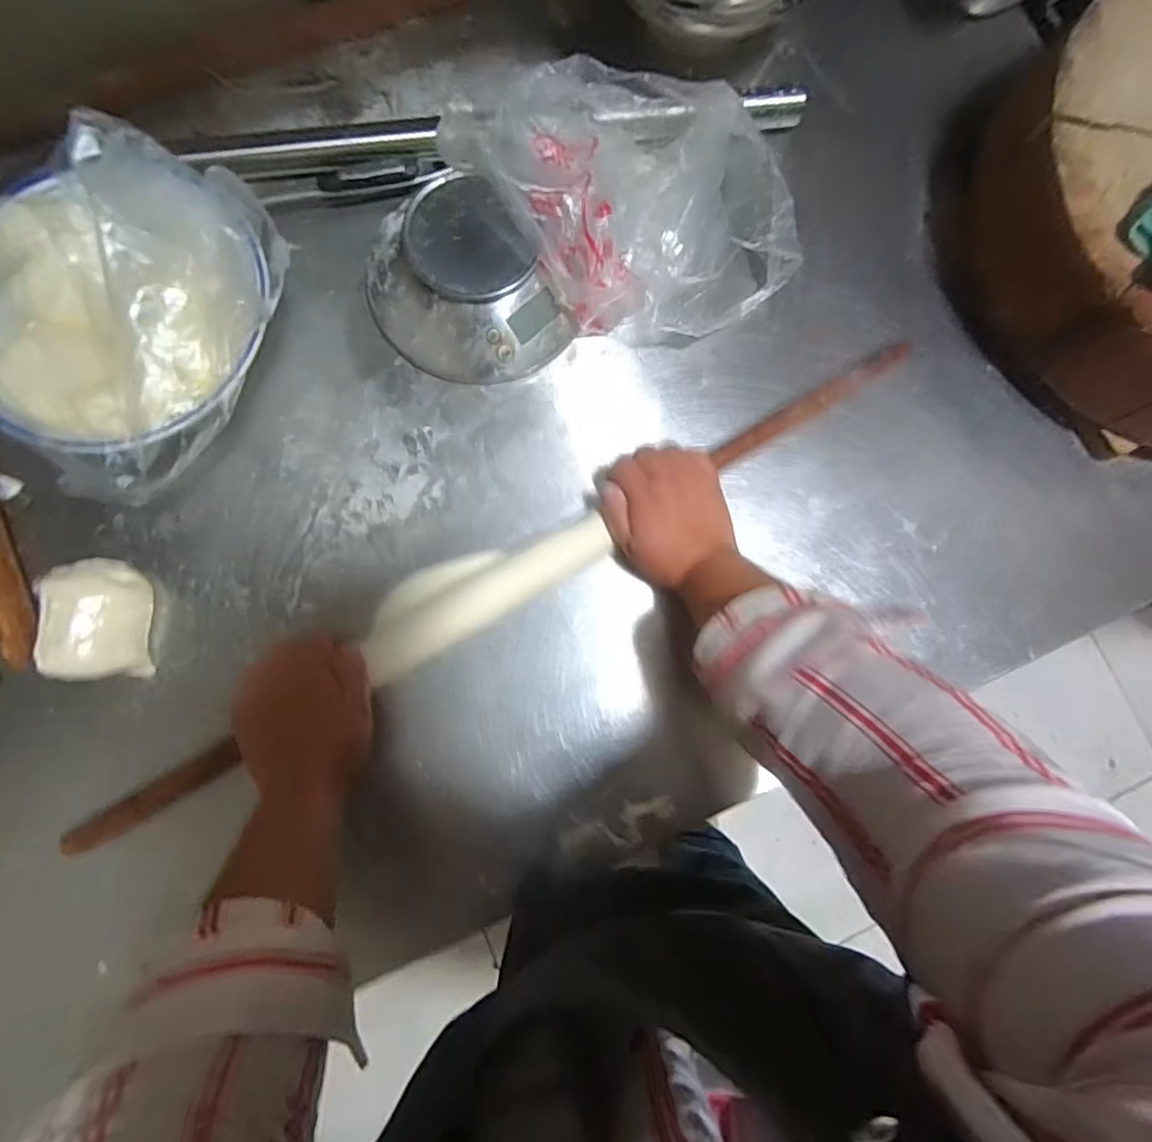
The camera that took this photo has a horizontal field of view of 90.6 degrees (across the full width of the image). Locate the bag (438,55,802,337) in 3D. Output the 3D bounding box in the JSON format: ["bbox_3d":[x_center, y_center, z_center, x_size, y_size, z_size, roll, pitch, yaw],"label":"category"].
[{"bbox_3d":[0.054,-0.316,0.487,0.219,0.080,0.253,-39,86,-7],"label":"bag"}]

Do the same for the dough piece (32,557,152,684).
[{"bbox_3d":[-0.373,0.037,0.445,0.058,0.046,0.093,-4,83,-3],"label":"dough piece"}]

